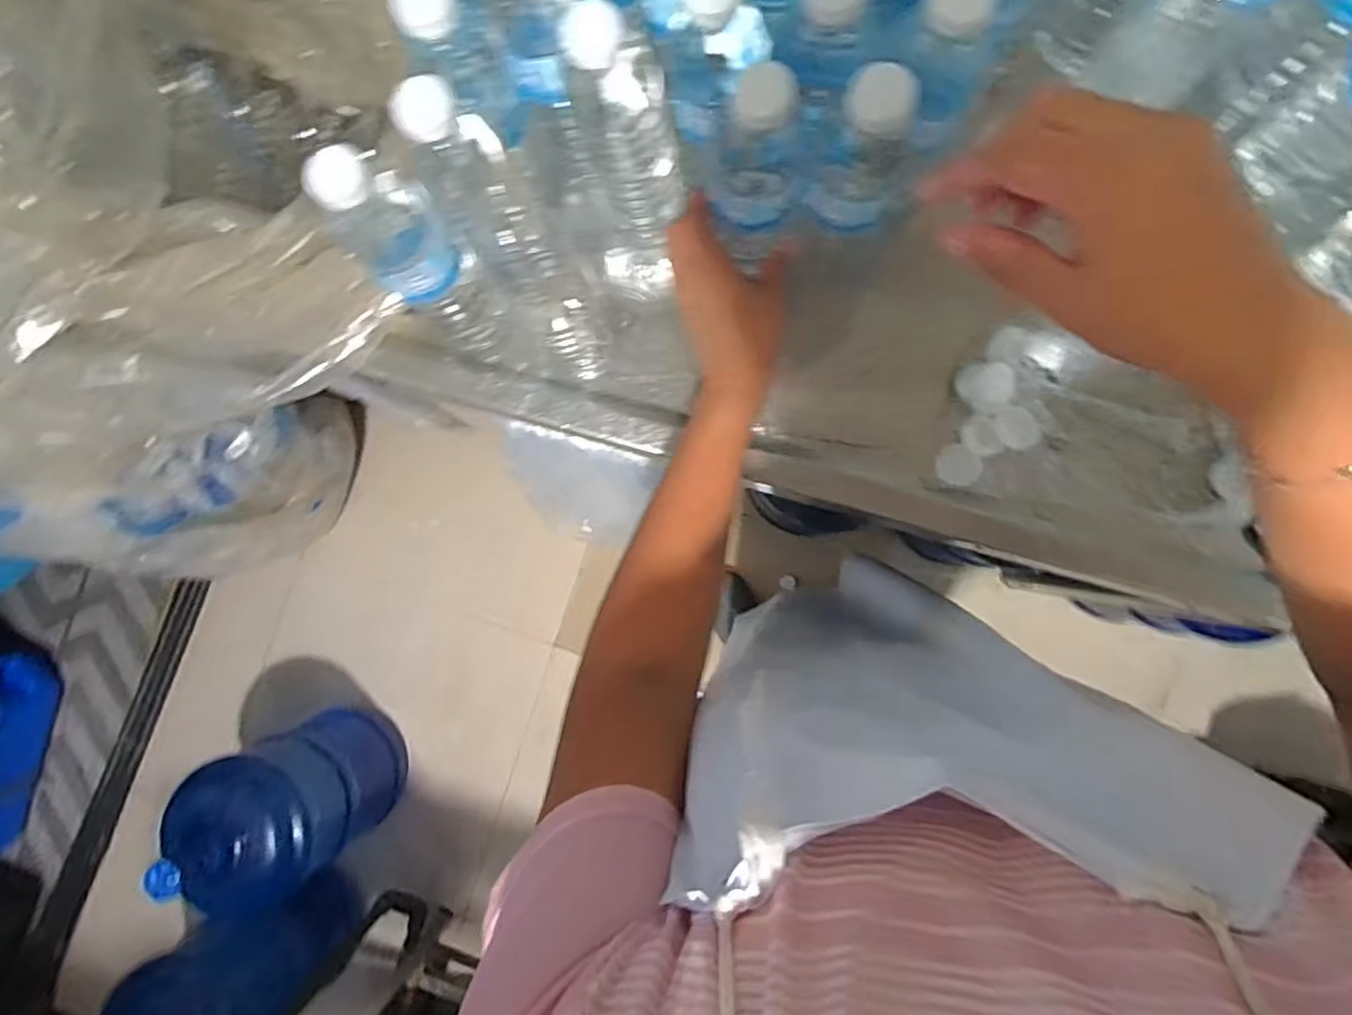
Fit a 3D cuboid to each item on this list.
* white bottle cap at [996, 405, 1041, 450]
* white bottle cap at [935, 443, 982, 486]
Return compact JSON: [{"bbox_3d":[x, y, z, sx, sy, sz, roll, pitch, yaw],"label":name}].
[{"bbox_3d":[0.262,-0.061,0.509,0.032,0.014,0.034,0,87,4],"label":"white bottle cap"},{"bbox_3d":[0.217,-0.033,0.512,0.032,0.011,0.029,45,91,5],"label":"white bottle cap"}]

